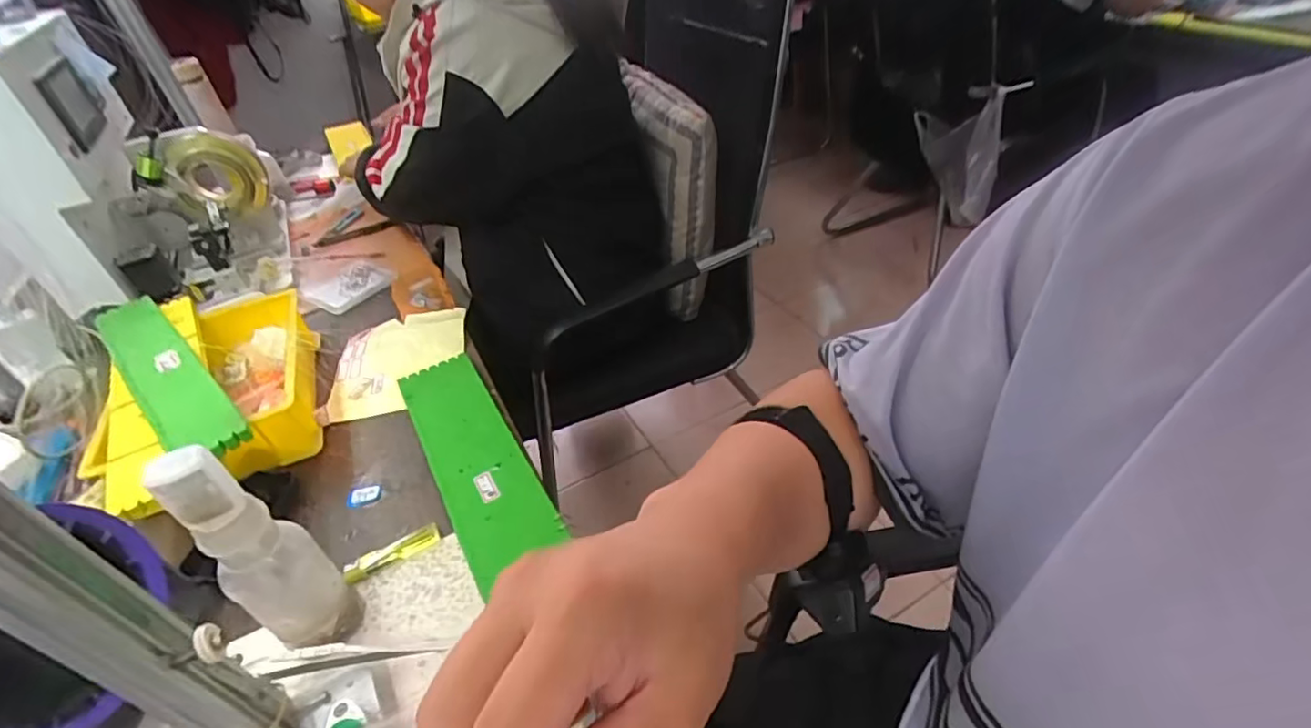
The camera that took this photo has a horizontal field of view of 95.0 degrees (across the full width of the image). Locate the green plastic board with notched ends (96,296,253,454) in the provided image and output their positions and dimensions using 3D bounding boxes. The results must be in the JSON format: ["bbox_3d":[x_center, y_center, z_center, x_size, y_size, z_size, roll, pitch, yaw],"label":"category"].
[{"bbox_3d":[-0.481,0.004,0.587,0.323,0.018,0.060,30,51,34],"label":"green plastic board with notched ends"}]

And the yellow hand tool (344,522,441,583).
[{"bbox_3d":[-0.220,0.158,0.503,0.076,0.017,0.013,-22,44,-20],"label":"yellow hand tool"}]

